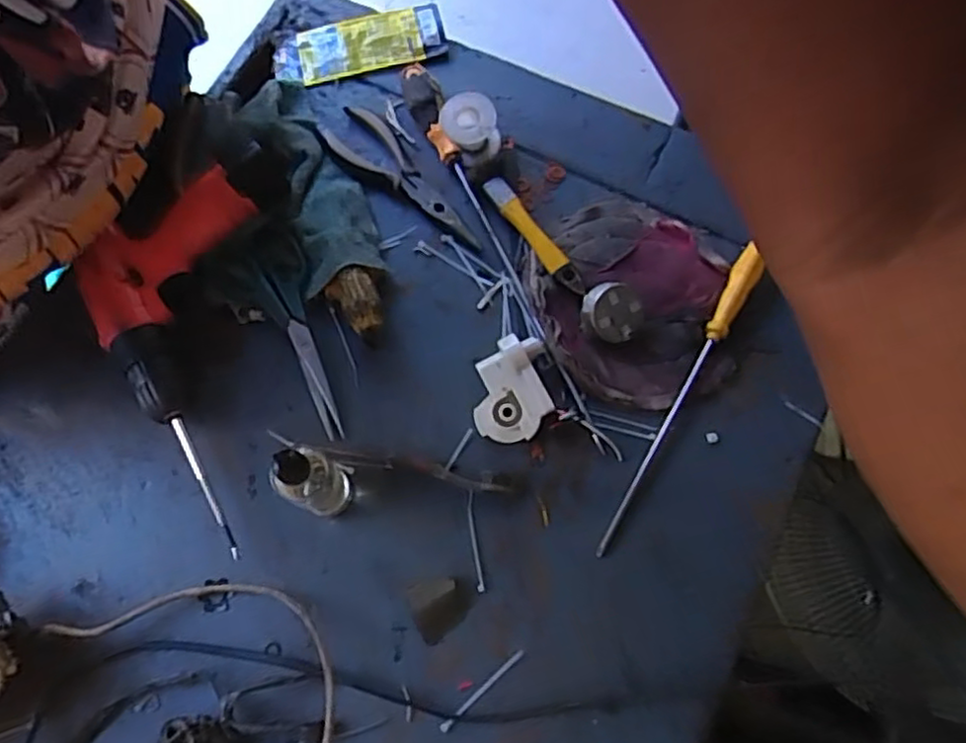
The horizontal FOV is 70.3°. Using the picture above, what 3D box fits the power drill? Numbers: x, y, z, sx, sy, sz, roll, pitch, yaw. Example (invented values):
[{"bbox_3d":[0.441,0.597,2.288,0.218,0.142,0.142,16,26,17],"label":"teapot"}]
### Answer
[{"bbox_3d":[-0.211,-0.024,0.558,0.159,0.057,0.288,-33,74,-10],"label":"power drill"}]

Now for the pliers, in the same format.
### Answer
[{"bbox_3d":[-0.067,-0.184,0.631,0.181,0.012,0.057,37,75,12],"label":"pliers"}]

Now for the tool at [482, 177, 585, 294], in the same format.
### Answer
[{"bbox_3d":[0.045,-0.118,0.603,0.019,0.021,0.134,-33,74,-10],"label":"tool"}]

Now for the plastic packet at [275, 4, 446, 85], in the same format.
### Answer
[{"bbox_3d":[-0.124,-0.326,0.683,0.167,0.017,0.067,-11,71,-3],"label":"plastic packet"}]

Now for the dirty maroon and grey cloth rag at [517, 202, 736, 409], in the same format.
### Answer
[{"bbox_3d":[0.128,-0.066,0.582,0.167,0.033,0.192,-18,72,-6],"label":"dirty maroon and grey cloth rag"}]

